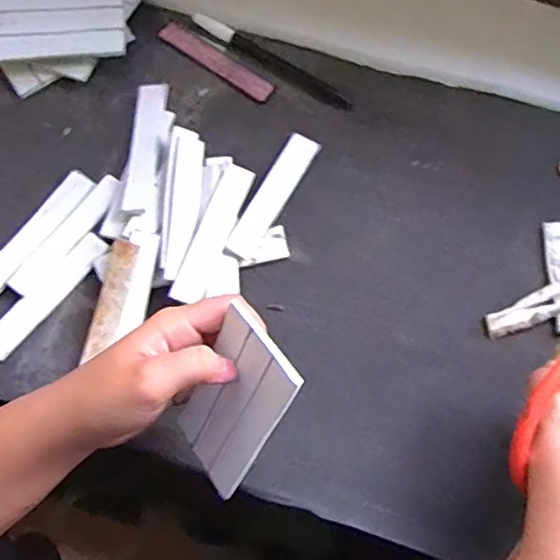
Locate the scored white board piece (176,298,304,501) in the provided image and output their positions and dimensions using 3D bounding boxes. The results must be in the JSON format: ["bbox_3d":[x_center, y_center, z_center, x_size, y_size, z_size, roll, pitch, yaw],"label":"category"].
[{"bbox_3d":[-0.027,0.070,0.331,0.005,0.108,0.059,-9,49,-42],"label":"scored white board piece"}]

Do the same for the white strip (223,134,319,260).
[{"bbox_3d":[-0.005,-0.064,0.441,0.023,0.004,0.108,33,72,-3],"label":"white strip"}]

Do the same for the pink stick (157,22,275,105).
[{"bbox_3d":[-0.050,-0.176,0.476,0.103,0.007,0.019,34,78,9],"label":"pink stick"}]

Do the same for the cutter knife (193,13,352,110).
[{"bbox_3d":[-0.006,-0.176,0.474,0.143,0.010,0.015,31,78,8],"label":"cutter knife"}]

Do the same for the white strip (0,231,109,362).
[{"bbox_3d":[-0.167,0.010,0.422,0.023,0.004,0.107,38,79,9],"label":"white strip"}]

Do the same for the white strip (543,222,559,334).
[{"bbox_3d":[0.199,-0.003,0.424,0.014,0.004,0.081,1,75,1],"label":"white strip"}]

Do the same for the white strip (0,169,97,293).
[{"bbox_3d":[-0.179,-0.036,0.433,0.022,0.004,0.107,36,78,9],"label":"white strip"}]

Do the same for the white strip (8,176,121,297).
[{"bbox_3d":[-0.155,-0.033,0.433,0.021,0.004,0.106,37,79,9],"label":"white strip"}]

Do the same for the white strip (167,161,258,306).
[{"bbox_3d":[-0.046,-0.035,0.424,0.022,0.004,0.109,25,72,-8],"label":"white strip"}]

